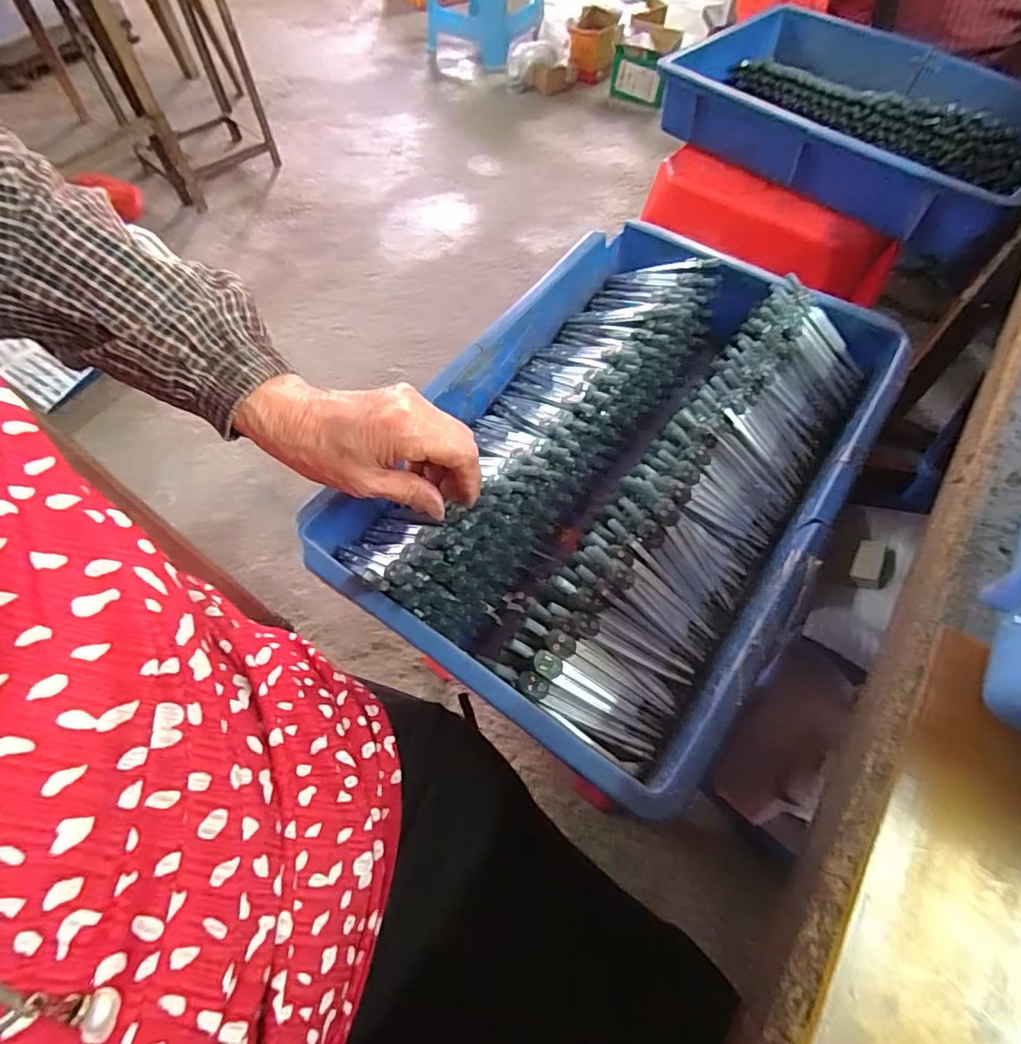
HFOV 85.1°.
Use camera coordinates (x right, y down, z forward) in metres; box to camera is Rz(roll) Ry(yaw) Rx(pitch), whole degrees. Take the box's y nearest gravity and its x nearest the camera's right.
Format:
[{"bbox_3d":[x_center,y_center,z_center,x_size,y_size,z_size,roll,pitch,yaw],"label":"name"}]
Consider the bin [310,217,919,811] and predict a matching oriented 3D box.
[{"bbox_3d":[0.087,-0.049,0.422,0.282,0.093,0.421,29,60,22],"label":"bin"}]

